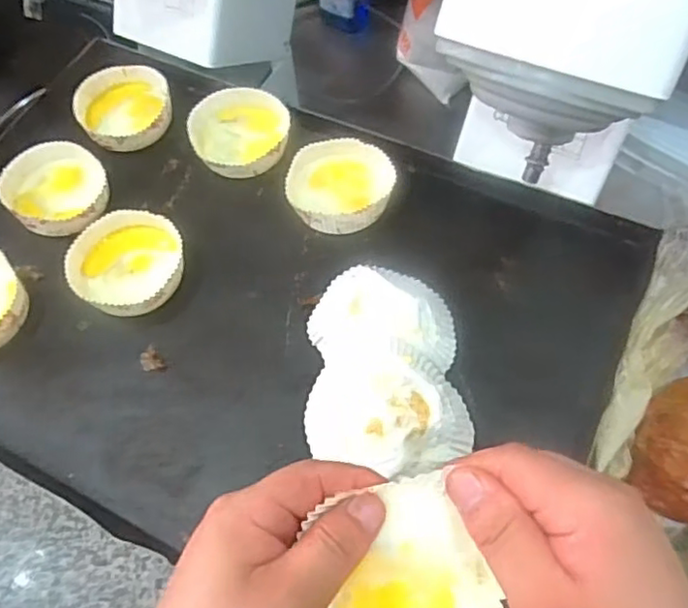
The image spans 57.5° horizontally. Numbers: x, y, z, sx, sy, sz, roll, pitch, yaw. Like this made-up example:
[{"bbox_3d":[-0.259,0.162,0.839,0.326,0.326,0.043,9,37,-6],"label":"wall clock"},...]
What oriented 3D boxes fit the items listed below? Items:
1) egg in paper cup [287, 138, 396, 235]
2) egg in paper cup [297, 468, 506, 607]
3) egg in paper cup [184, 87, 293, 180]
[{"bbox_3d":[-0.003,-0.107,0.564,0.094,0.026,0.082,0,62,3],"label":"egg in paper cup"},{"bbox_3d":[0.026,0.133,0.294,0.080,0.039,0.085,-1,62,3],"label":"egg in paper cup"},{"bbox_3d":[-0.100,-0.164,0.601,0.092,0.026,0.090,-1,62,3],"label":"egg in paper cup"}]

